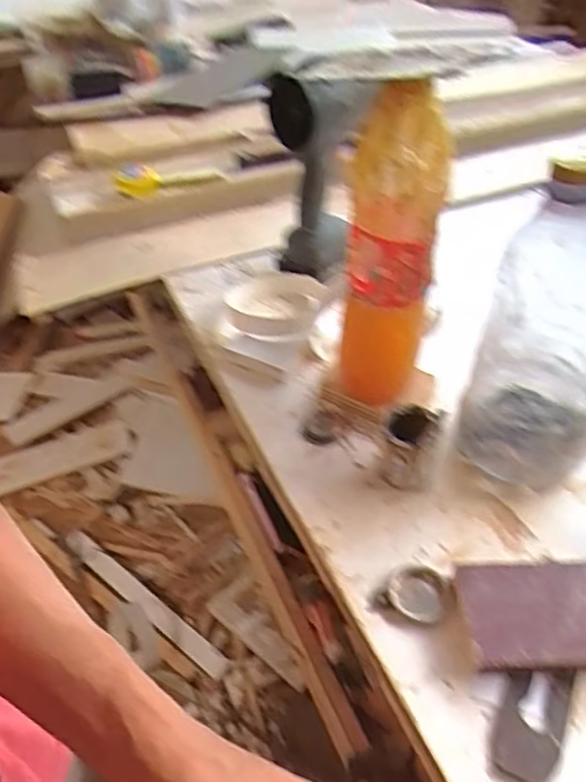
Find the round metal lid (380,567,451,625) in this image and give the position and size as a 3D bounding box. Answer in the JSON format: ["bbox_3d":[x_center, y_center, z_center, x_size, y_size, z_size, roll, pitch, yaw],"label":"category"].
[{"bbox_3d":[0.101,0.157,0.495,0.047,0.010,0.048,0,43,0],"label":"round metal lid"}]

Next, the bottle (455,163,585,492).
[{"bbox_3d":[0.210,-0.047,0.508,0.103,0.276,0.092,16,45,18],"label":"bottle"}]

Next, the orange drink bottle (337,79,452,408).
[{"bbox_3d":[0.084,-0.107,0.544,0.075,0.293,0.060,8,43,9],"label":"orange drink bottle"}]

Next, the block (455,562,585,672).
[{"bbox_3d":[0.196,0.168,0.470,0.134,0.020,0.078,-1,43,0],"label":"block"}]

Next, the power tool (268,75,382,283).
[{"bbox_3d":[0.026,-0.235,0.723,0.076,0.248,0.170,-7,43,-7],"label":"power tool"}]

